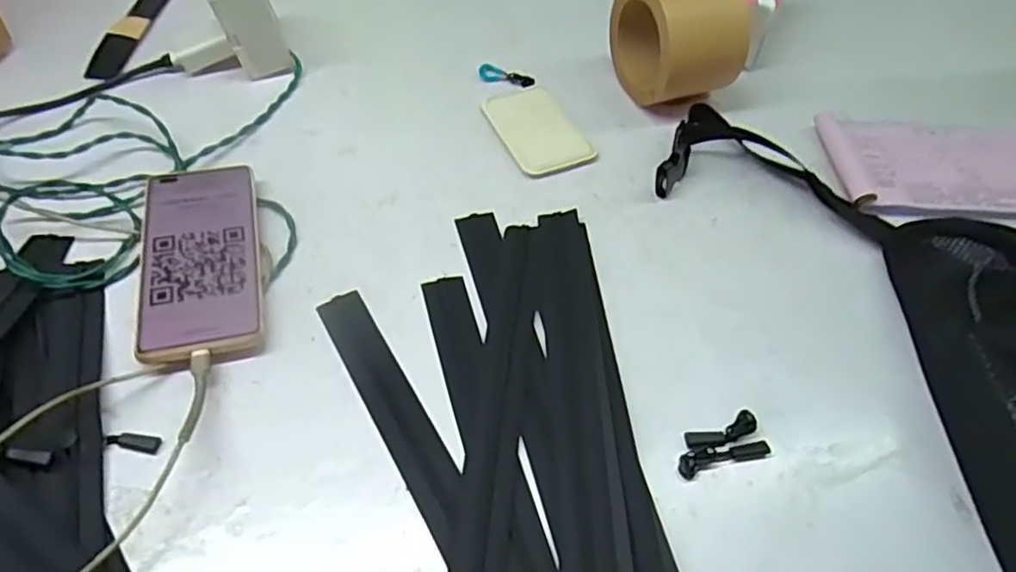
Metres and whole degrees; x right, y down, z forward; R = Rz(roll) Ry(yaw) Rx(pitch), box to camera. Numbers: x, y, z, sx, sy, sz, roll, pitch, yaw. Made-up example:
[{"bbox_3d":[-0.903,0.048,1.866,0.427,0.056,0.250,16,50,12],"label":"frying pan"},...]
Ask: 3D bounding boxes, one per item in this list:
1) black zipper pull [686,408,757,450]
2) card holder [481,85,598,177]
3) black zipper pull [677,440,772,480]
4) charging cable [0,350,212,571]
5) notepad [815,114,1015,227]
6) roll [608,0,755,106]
[{"bbox_3d":[0.133,0.090,0.415,0.047,0.007,0.014,-15,56,-14],"label":"black zipper pull"},{"bbox_3d":[0.024,-0.139,0.584,0.068,0.009,0.109,-18,57,-16],"label":"card holder"},{"bbox_3d":[0.131,0.103,0.407,0.059,0.004,0.015,-12,55,-12],"label":"black zipper pull"},{"bbox_3d":[-0.236,0.100,0.375,0.100,0.034,0.148,6,54,1],"label":"charging cable"},{"bbox_3d":[0.371,-0.101,0.569,0.185,0.017,0.119,-2,54,-5],"label":"notepad"},{"bbox_3d":[0.151,-0.223,0.591,0.078,0.115,0.113,-17,56,-15],"label":"roll"}]

